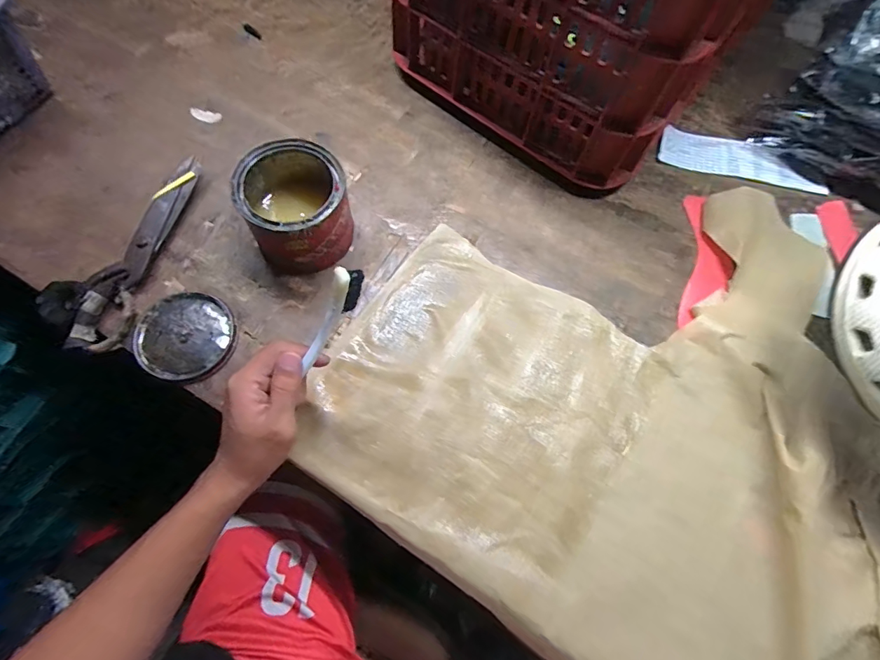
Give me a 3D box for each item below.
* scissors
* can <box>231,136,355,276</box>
[{"bbox_3d":[-0.339,-0.088,0.487,0.090,0.034,0.232,13,69,2],"label":"scissors"},{"bbox_3d":[-0.150,-0.135,0.474,0.102,0.100,0.121,-26,73,-12],"label":"can"}]

